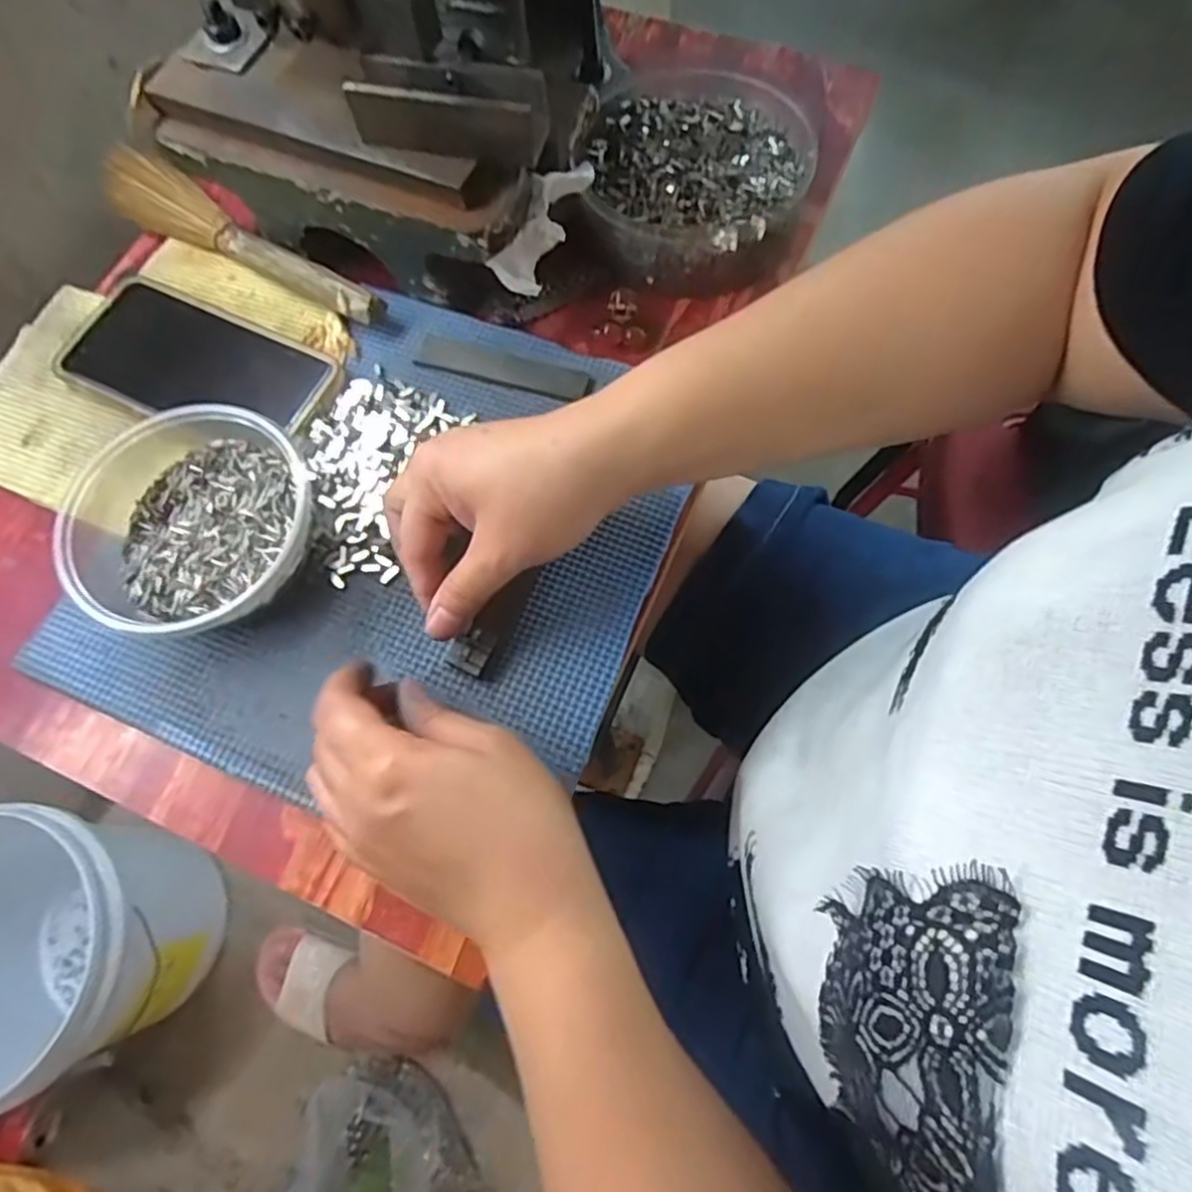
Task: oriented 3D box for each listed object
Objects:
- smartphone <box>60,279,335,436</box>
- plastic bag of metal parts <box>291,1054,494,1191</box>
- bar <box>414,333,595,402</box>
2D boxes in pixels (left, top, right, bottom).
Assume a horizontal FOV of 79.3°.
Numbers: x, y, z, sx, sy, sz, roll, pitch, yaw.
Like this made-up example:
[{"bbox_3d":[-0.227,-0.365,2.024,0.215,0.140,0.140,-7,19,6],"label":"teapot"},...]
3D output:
[{"bbox_3d":[-0.223,-0.129,0.400,0.154,0.009,0.072,22,72,11],"label":"smartphone"},{"bbox_3d":[-0.224,0.590,0.745,0.191,0.124,0.161,23,72,11],"label":"plastic bag of metal parts"},{"bbox_3d":[-0.051,-0.126,0.396,0.098,0.004,0.021,16,71,9],"label":"bar"}]

